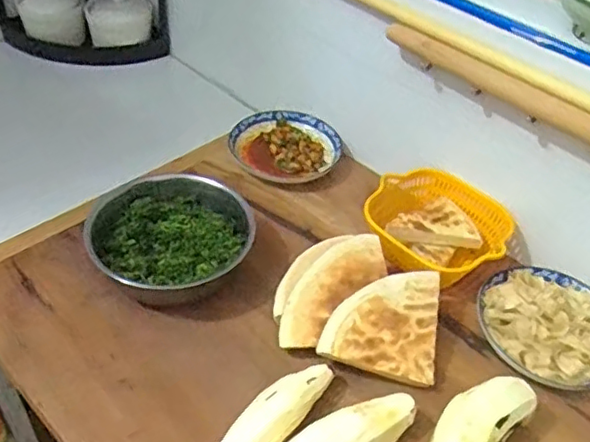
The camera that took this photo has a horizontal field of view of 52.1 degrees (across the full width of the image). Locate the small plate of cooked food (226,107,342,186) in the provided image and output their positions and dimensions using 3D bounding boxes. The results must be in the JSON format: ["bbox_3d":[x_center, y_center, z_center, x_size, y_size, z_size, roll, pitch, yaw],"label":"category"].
[{"bbox_3d":[-0.015,-0.118,0.991,0.176,0.050,0.157,13,43,7],"label":"small plate of cooked food"}]

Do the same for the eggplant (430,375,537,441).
[{"bbox_3d":[0.186,0.217,0.621,0.068,0.063,0.146,34,49,27],"label":"eggplant"}]

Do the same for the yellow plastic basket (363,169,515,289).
[{"bbox_3d":[0.198,0.009,0.834,0.180,0.069,0.164,4,43,-3],"label":"yellow plastic basket"}]

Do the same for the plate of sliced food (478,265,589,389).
[{"bbox_3d":[0.317,0.123,0.741,0.171,0.067,0.159,4,43,-3],"label":"plate of sliced food"}]

